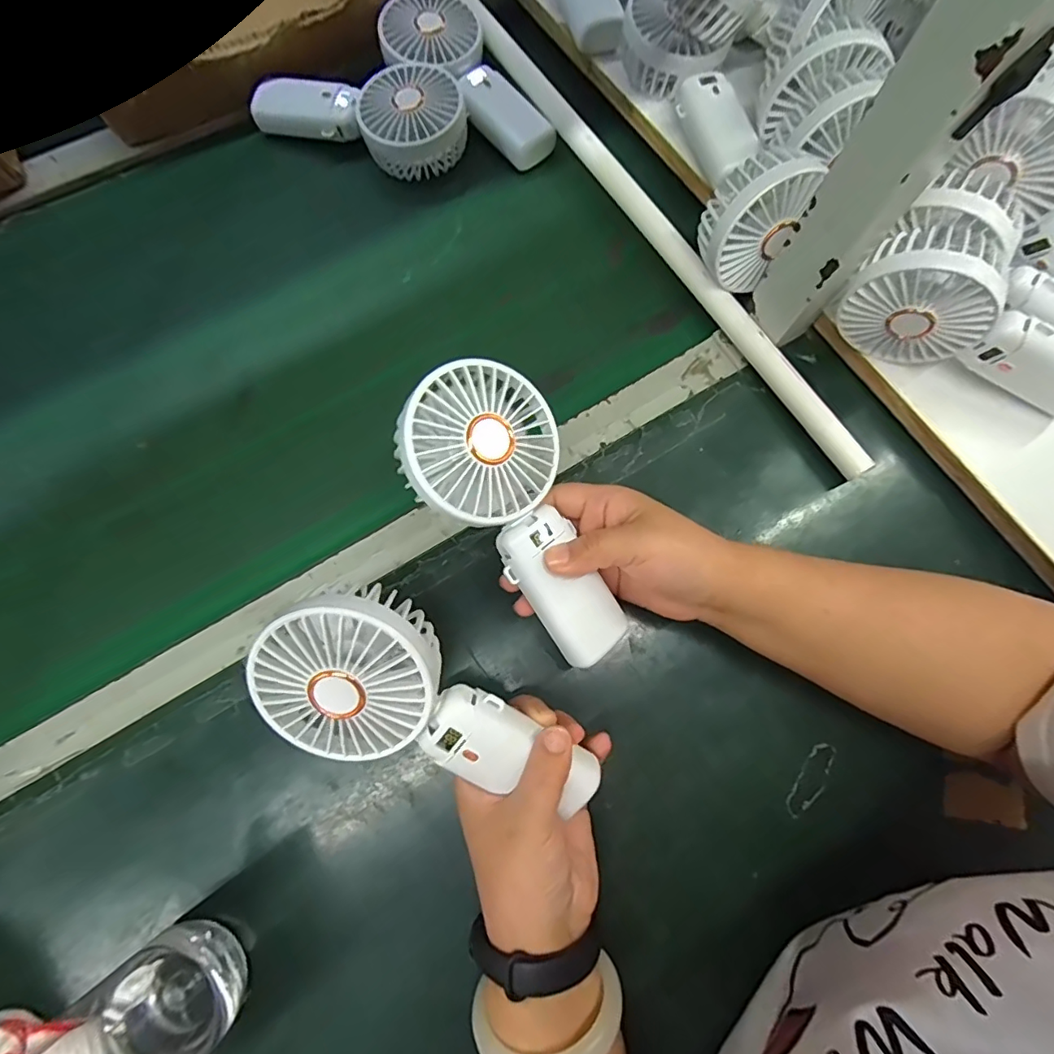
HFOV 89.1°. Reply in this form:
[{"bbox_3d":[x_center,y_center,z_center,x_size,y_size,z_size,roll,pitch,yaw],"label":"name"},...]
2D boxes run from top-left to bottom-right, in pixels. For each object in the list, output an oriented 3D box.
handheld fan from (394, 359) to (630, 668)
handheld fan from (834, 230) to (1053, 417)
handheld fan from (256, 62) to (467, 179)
[{"bbox_3d":[-0.002,-0.010,0.315,0.087,0.044,0.178,-47,109,-19],"label":"handheld fan"},{"bbox_3d":[0.303,-0.132,0.351,0.184,0.088,0.045,20,76,5],"label":"handheld fan"},{"bbox_3d":[-0.140,-0.357,0.459,0.179,0.046,0.084,19,76,3],"label":"handheld fan"}]

